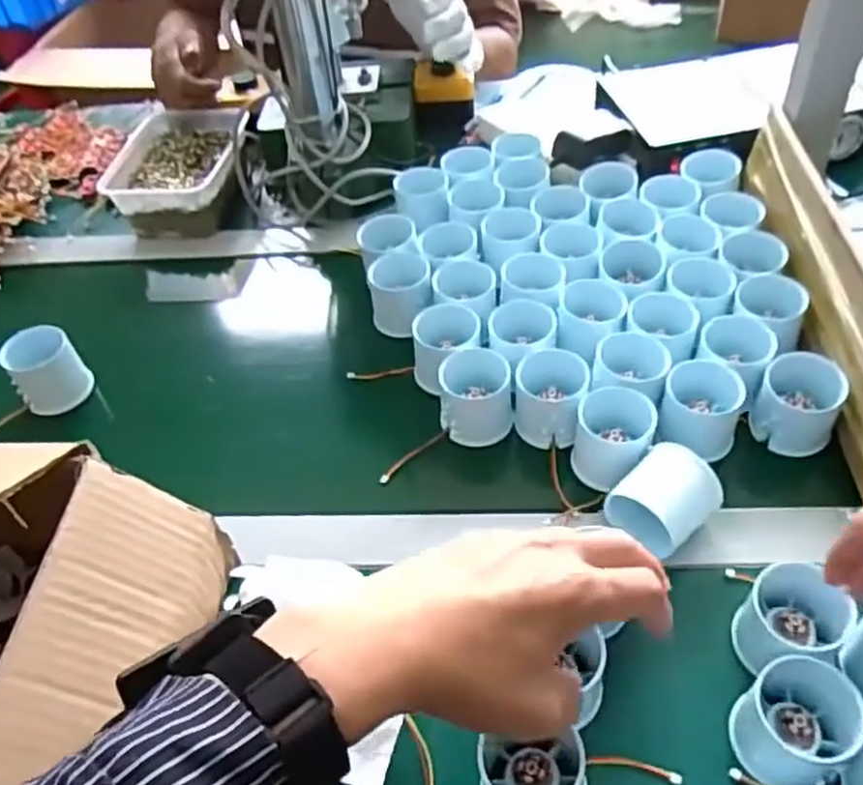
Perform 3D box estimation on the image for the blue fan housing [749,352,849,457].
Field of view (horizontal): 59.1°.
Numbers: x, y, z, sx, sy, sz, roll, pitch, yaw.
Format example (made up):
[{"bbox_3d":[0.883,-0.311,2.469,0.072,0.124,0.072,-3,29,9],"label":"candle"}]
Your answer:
[{"bbox_3d":[0.256,0.008,0.532,0.052,0.047,0.053,21,53,24],"label":"blue fan housing"}]

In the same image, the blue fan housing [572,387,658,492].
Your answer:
[{"bbox_3d":[0.126,0.032,0.525,0.051,0.044,0.057,12,50,17],"label":"blue fan housing"}]

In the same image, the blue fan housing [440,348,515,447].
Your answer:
[{"bbox_3d":[0.032,0.001,0.563,0.055,0.050,0.061,-6,47,1],"label":"blue fan housing"}]

